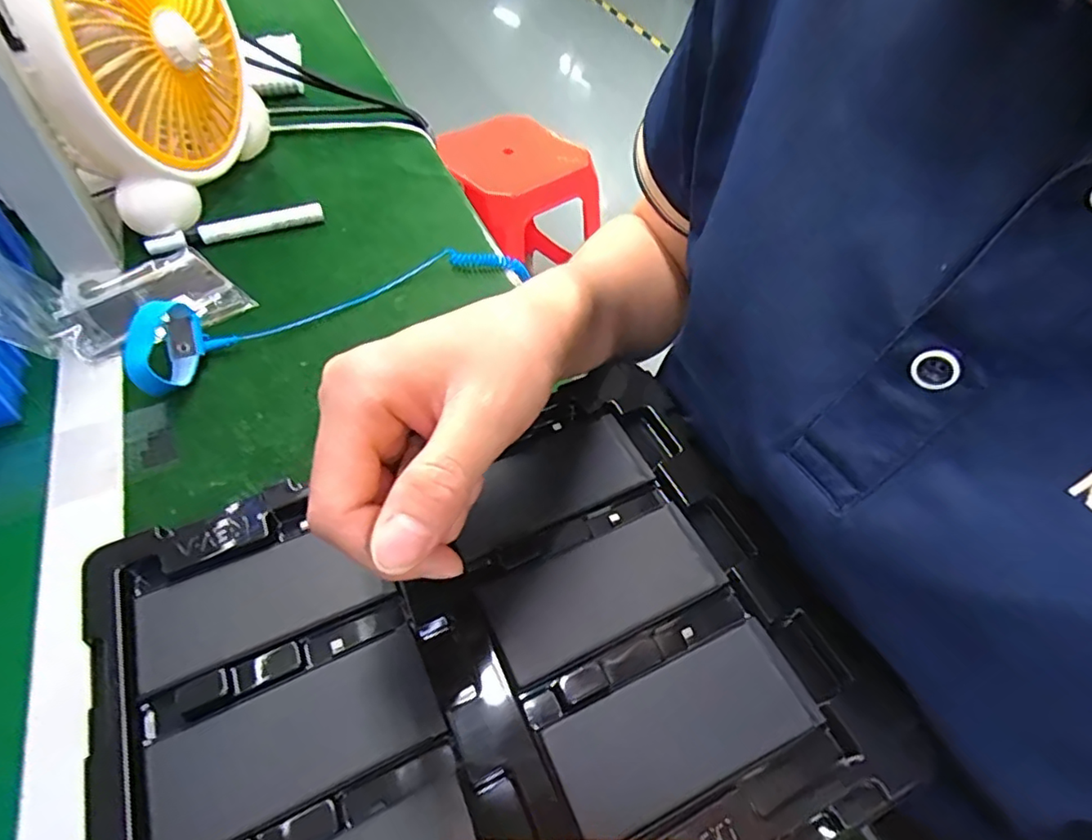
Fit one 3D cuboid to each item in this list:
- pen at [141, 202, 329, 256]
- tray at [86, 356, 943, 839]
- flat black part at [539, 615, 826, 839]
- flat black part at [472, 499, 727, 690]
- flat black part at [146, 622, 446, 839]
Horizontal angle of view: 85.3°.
[{"bbox_3d":[-0.267,-0.167,0.515,0.142,0.016,0.013,-21,55,-19],"label":"pen"},{"bbox_3d":[-0.026,0.087,0.230,0.271,0.024,0.209,-19,55,-17],"label":"tray"},{"bbox_3d":[0.051,0.114,0.223,0.098,0.004,0.044,-20,55,-18],"label":"flat black part"},{"bbox_3d":[0.025,0.071,0.253,0.099,0.004,0.044,-20,55,-18],"label":"flat black part"},{"bbox_3d":[-0.090,0.115,0.215,0.098,0.004,0.043,-21,55,-18],"label":"flat black part"}]

